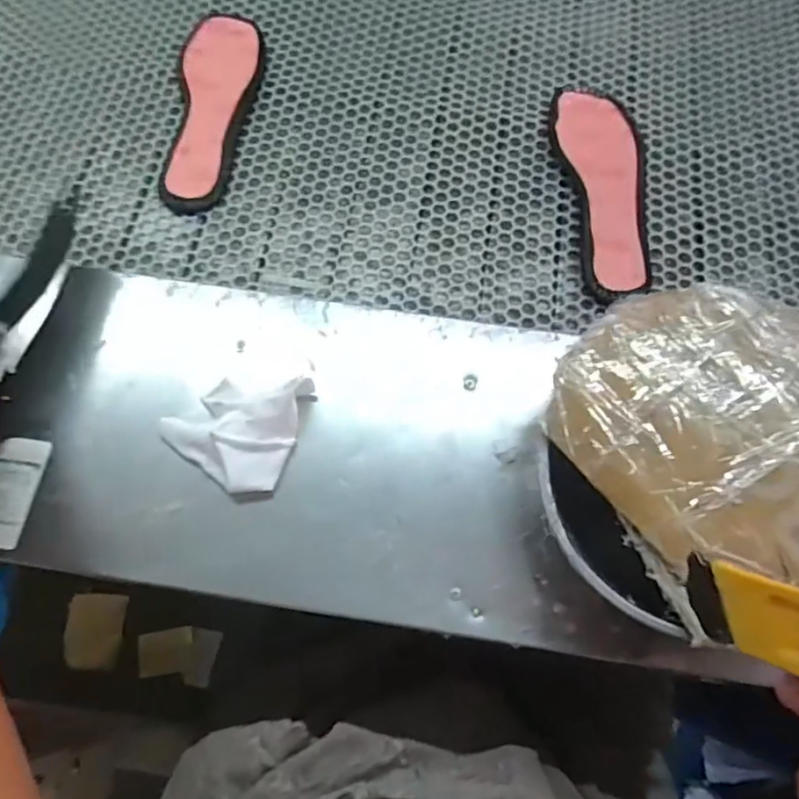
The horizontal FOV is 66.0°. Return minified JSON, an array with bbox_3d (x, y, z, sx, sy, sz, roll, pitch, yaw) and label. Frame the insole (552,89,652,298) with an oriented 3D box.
[{"bbox_3d":[0.191,-0.201,0.581,0.079,0.023,0.242,2,69,1],"label":"insole"}]

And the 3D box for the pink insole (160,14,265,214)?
[{"bbox_3d":[-0.185,-0.301,0.619,0.084,0.017,0.260,-1,69,-1],"label":"pink insole"}]

